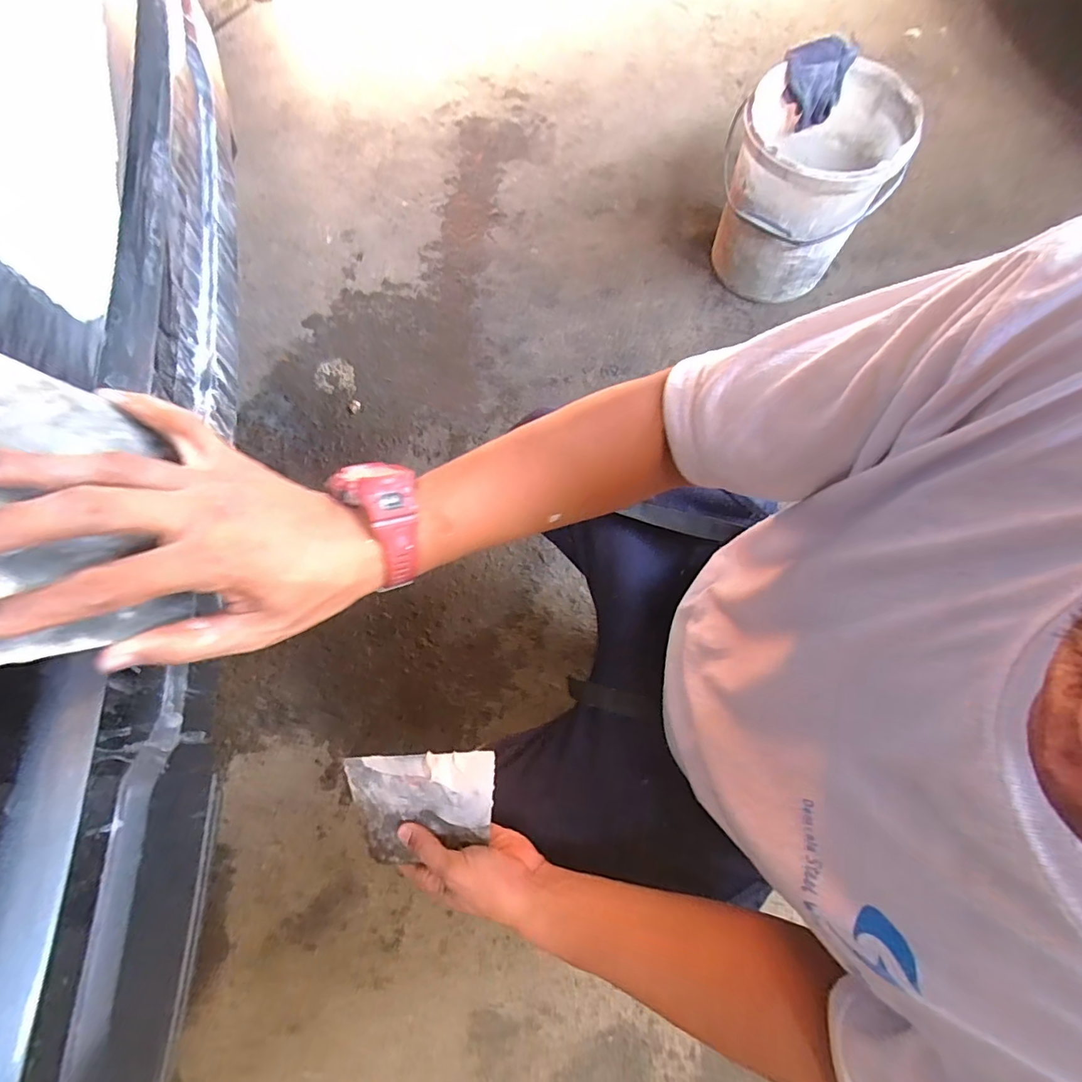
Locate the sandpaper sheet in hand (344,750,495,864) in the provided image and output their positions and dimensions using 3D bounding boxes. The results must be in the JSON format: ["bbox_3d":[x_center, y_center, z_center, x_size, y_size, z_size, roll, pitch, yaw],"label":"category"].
[{"bbox_3d":[-0.108,0.244,0.465,0.142,0.006,0.094,-10,89,11],"label":"sandpaper sheet in hand"}]

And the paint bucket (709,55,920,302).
[{"bbox_3d":[0.521,-0.715,1.036,0.287,0.327,0.283,0,72,1],"label":"paint bucket"}]

